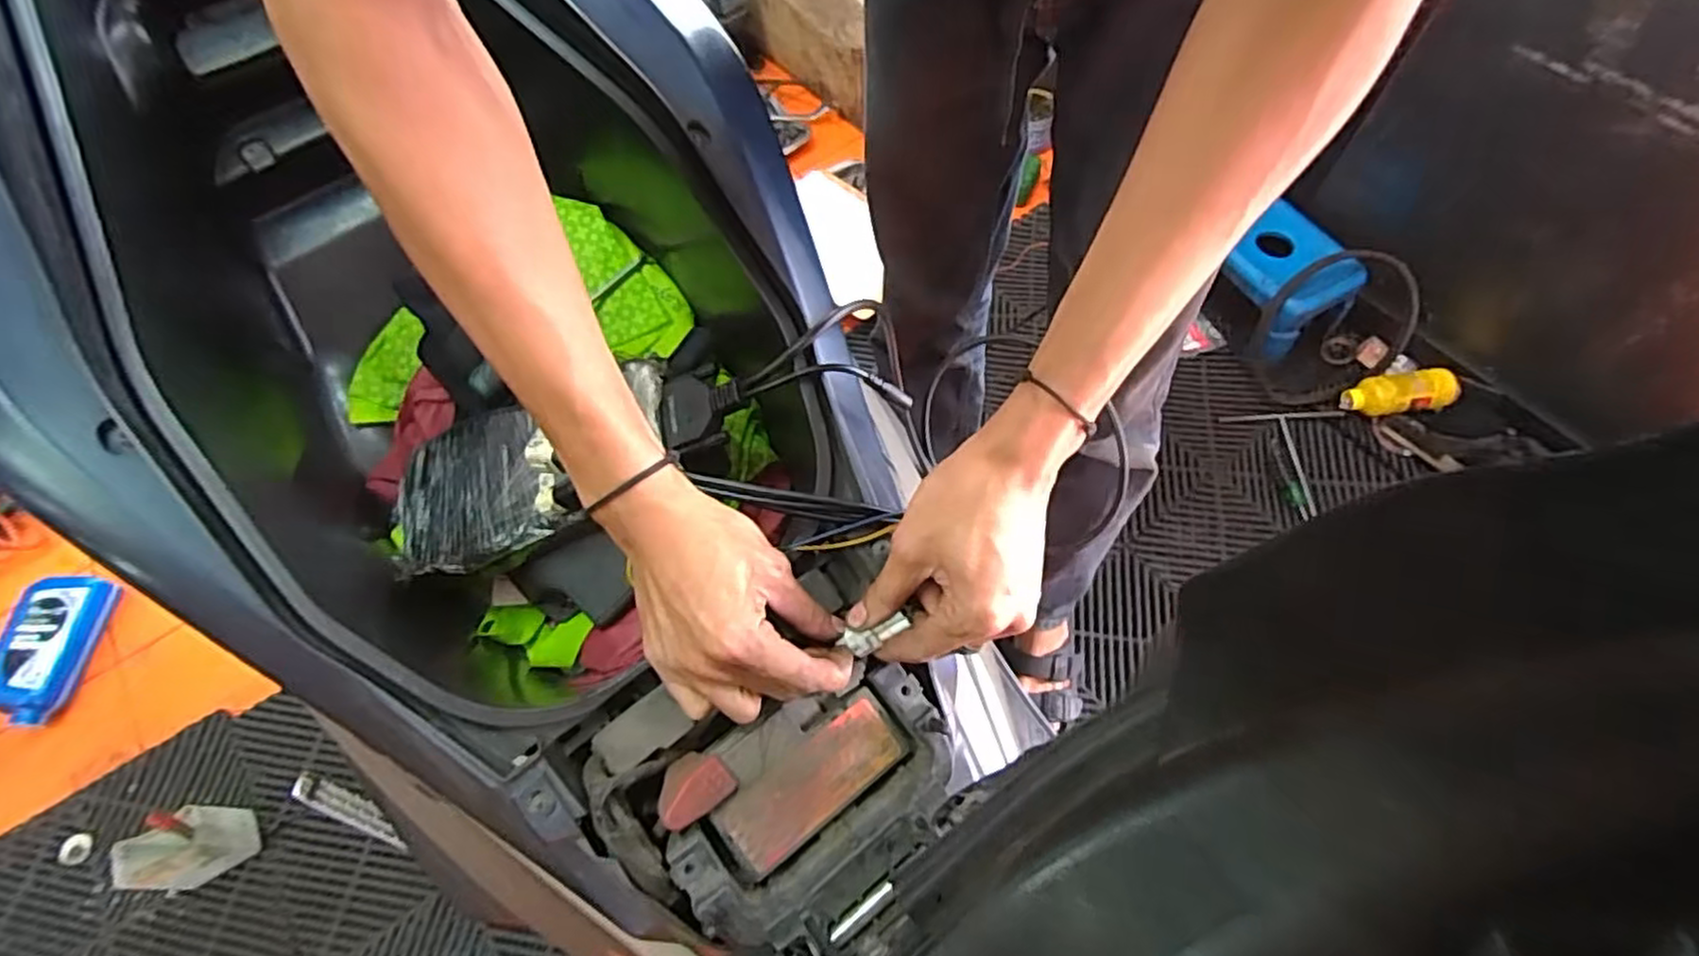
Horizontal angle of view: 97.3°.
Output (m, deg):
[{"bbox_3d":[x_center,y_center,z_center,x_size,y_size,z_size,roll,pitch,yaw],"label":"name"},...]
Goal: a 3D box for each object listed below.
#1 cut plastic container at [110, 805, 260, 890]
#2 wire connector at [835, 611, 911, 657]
[{"bbox_3d":[-0.842,0.476,0.955,0.124,0.113,0.071,-27,65,-11],"label":"cut plastic container"},{"bbox_3d":[0.012,0.084,0.404,0.041,0.011,0.015,-27,65,14],"label":"wire connector"}]

